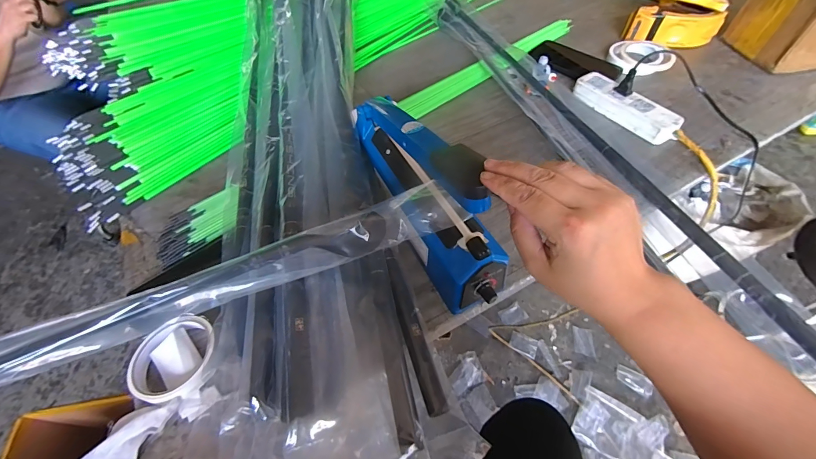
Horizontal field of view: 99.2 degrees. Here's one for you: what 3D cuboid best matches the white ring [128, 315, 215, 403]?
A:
[{"bbox_3d":[-0.247,0.137,0.370,0.080,0.023,0.085,-2,55,3],"label":"white ring"}]

